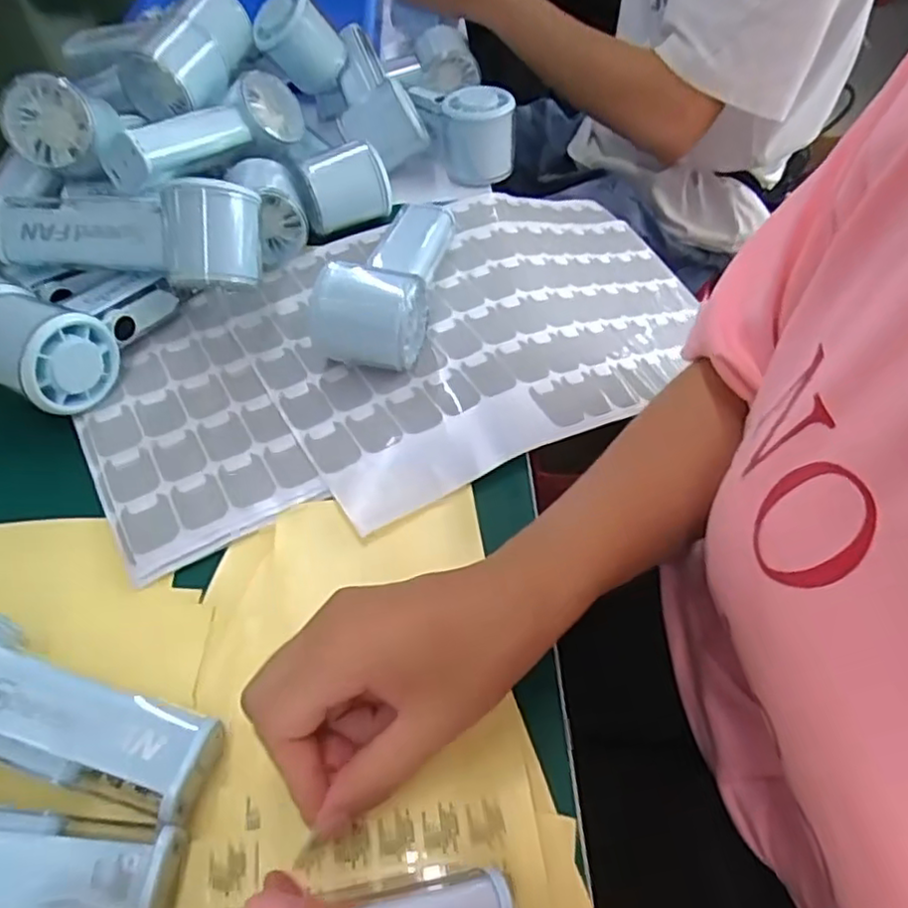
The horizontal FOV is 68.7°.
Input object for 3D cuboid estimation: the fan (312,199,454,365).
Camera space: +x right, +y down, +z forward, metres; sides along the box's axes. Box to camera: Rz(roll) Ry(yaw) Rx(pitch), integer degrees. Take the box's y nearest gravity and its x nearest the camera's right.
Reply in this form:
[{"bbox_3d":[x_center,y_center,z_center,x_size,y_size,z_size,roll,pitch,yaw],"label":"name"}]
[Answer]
[{"bbox_3d":[-0.038,-0.117,0.424,0.063,0.057,0.152,9,52,7],"label":"fan"}]

